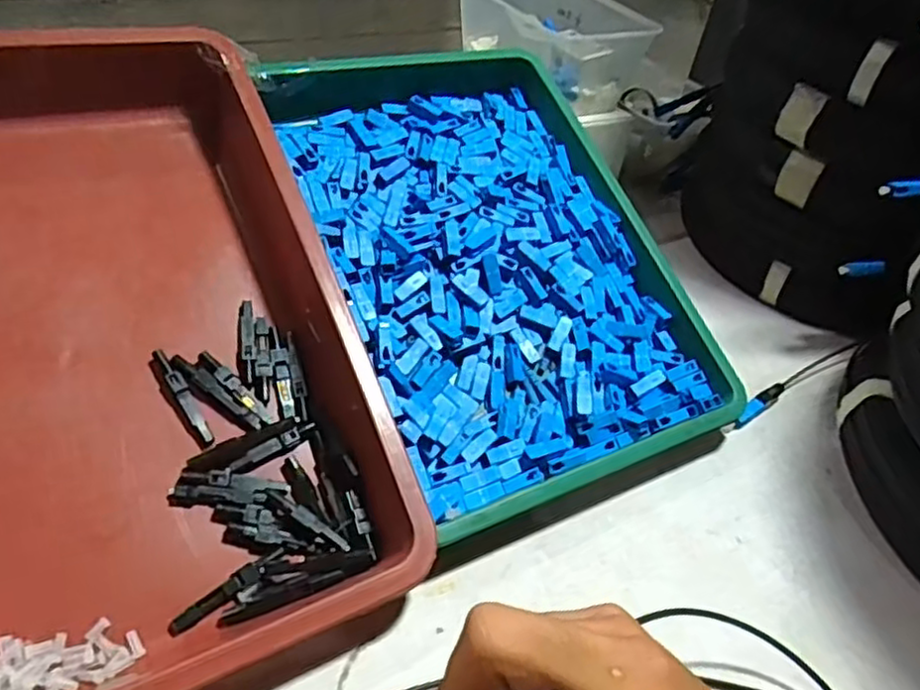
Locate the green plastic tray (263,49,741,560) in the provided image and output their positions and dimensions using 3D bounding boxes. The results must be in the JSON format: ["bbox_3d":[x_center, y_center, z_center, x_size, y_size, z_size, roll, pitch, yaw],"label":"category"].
[{"bbox_3d":[0.020,-0.065,0.453,0.210,0.035,0.335,-16,68,-23],"label":"green plastic tray"}]

